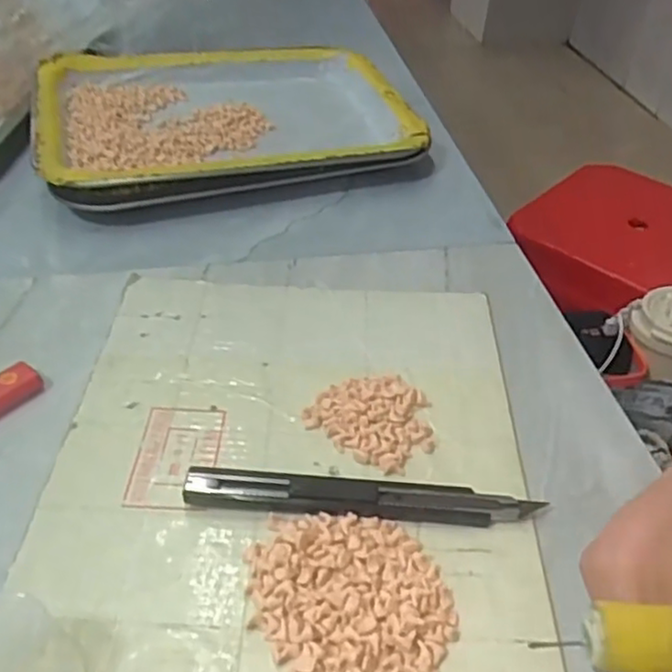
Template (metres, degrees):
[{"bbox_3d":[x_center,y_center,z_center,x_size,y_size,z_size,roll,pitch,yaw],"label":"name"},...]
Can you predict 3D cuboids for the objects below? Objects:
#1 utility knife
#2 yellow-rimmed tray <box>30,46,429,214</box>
[{"bbox_3d":[0.010,0.066,0.280,0.141,0.009,0.016,4,42,3],"label":"utility knife"},{"bbox_3d":[-0.071,-0.152,0.496,0.265,0.042,0.190,-6,42,-8],"label":"yellow-rimmed tray"}]

